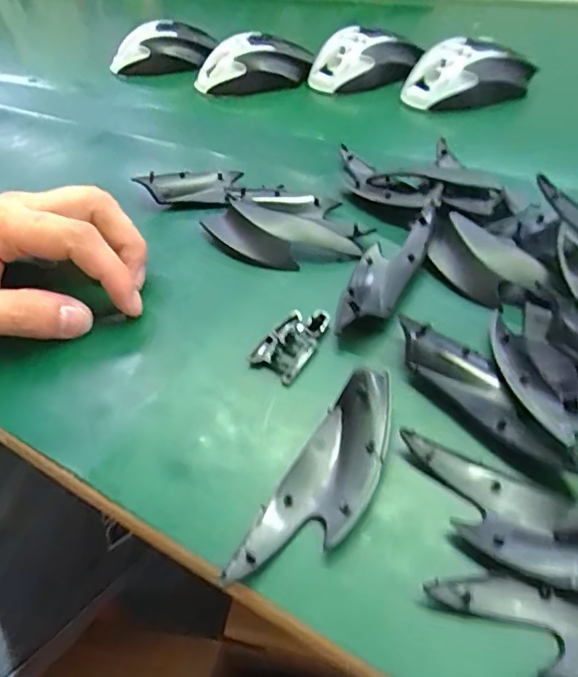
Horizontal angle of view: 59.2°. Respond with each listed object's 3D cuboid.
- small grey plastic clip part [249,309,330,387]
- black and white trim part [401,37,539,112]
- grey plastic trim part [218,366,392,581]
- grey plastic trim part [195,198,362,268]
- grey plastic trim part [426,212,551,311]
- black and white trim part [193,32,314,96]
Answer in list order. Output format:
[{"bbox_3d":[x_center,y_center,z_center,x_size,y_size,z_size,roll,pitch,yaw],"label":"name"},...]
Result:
[{"bbox_3d":[0.001,0.000,0.256,0.026,0.009,0.041,24,54,27],"label":"small grey plastic clip part"},{"bbox_3d":[0.146,-0.219,0.419,0.095,0.041,0.048,-3,46,5],"label":"black and white trim part"},{"bbox_3d":[0.015,0.054,0.199,0.034,0.019,0.096,22,53,25],"label":"grey plastic trim part"},{"bbox_3d":[-0.009,-0.062,0.305,0.094,0.018,0.037,25,54,28],"label":"grey plastic trim part"},{"bbox_3d":[0.101,-0.040,0.269,0.035,0.014,0.061,-37,60,-9],"label":"grey plastic trim part"},{"bbox_3d":[-0.036,-0.266,0.495,0.110,0.039,0.053,-8,46,0],"label":"black and white trim part"}]

